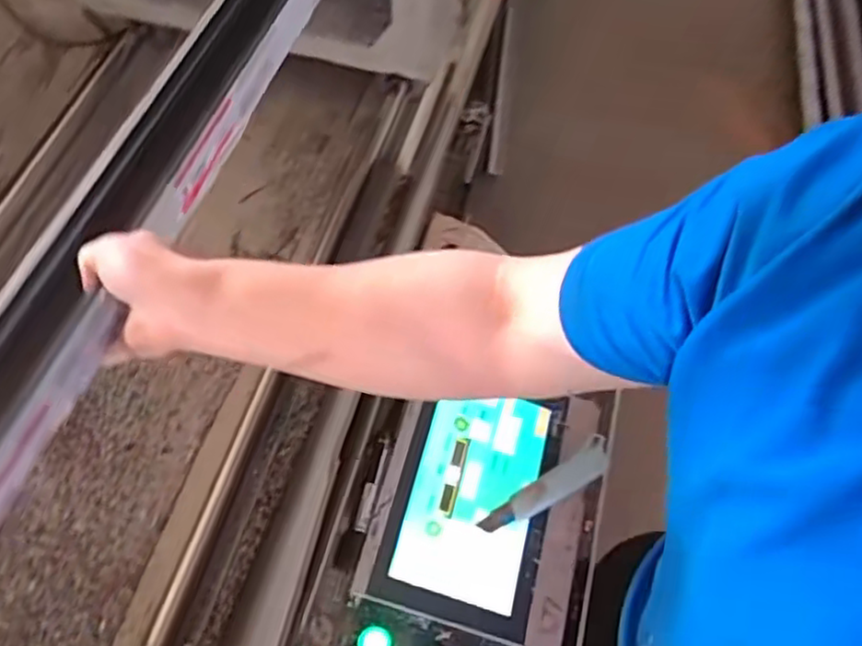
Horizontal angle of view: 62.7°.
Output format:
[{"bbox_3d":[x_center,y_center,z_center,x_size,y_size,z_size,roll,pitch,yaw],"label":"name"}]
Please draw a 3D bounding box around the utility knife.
[{"bbox_3d":[0.124,0.174,0.747,0.165,0.017,0.034,-29,65,-16],"label":"utility knife"}]

